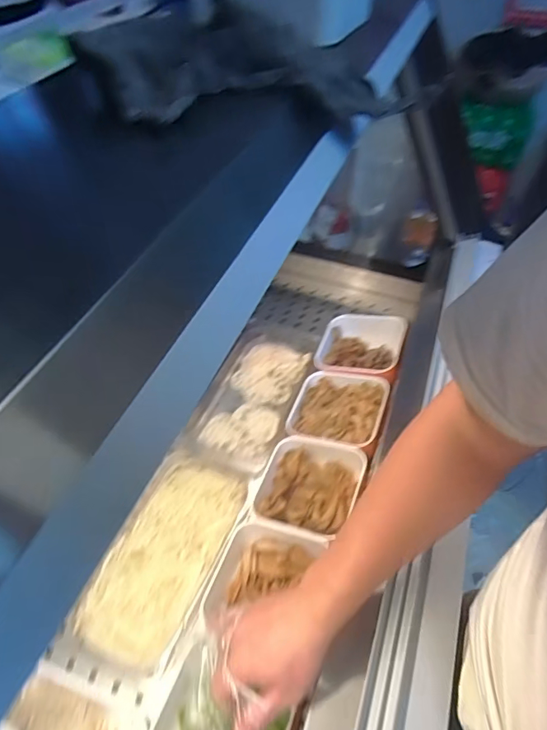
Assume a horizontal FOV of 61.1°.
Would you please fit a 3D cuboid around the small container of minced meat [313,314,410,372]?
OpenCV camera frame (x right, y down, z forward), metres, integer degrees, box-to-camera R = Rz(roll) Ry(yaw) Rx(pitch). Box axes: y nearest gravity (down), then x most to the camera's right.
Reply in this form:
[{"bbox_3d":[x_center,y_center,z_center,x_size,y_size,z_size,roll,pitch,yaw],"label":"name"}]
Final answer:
[{"bbox_3d":[0.164,-0.028,0.888,0.146,0.064,0.173,18,51,15],"label":"small container of minced meat"}]

